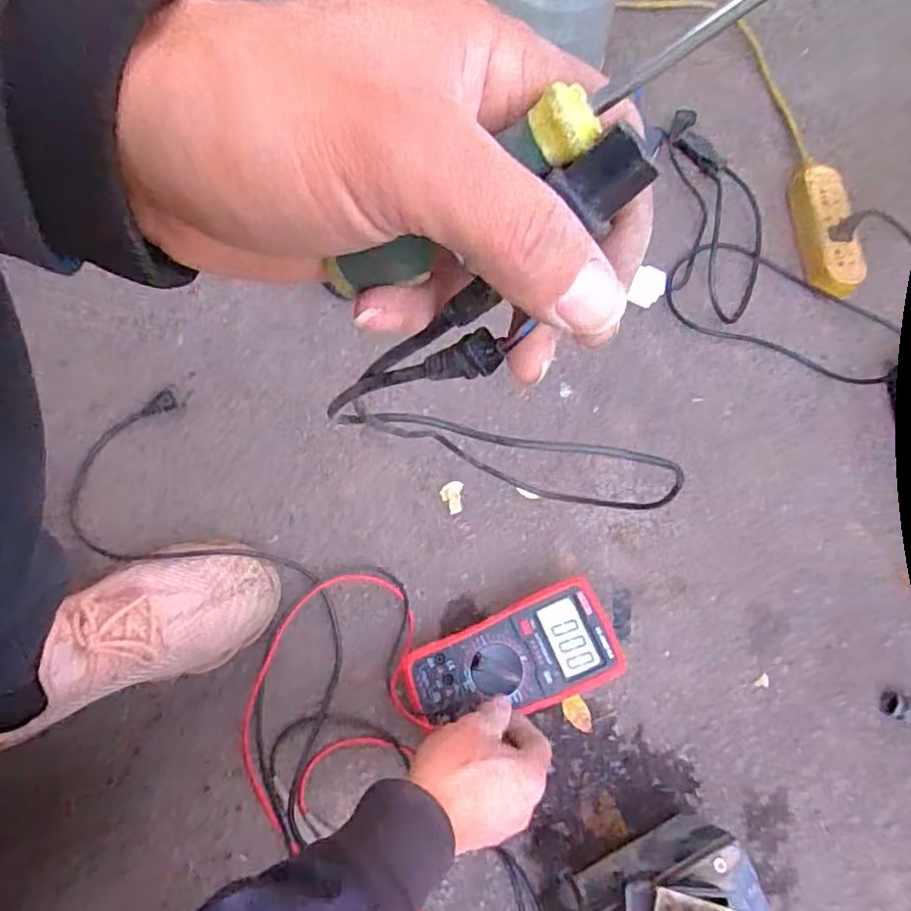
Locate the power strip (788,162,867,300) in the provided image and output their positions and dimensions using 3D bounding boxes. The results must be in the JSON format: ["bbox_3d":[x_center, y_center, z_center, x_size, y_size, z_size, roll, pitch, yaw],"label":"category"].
[{"bbox_3d":[0.447,-0.277,0.757,0.062,0.034,0.189,-1,71,-3],"label":"power strip"}]

